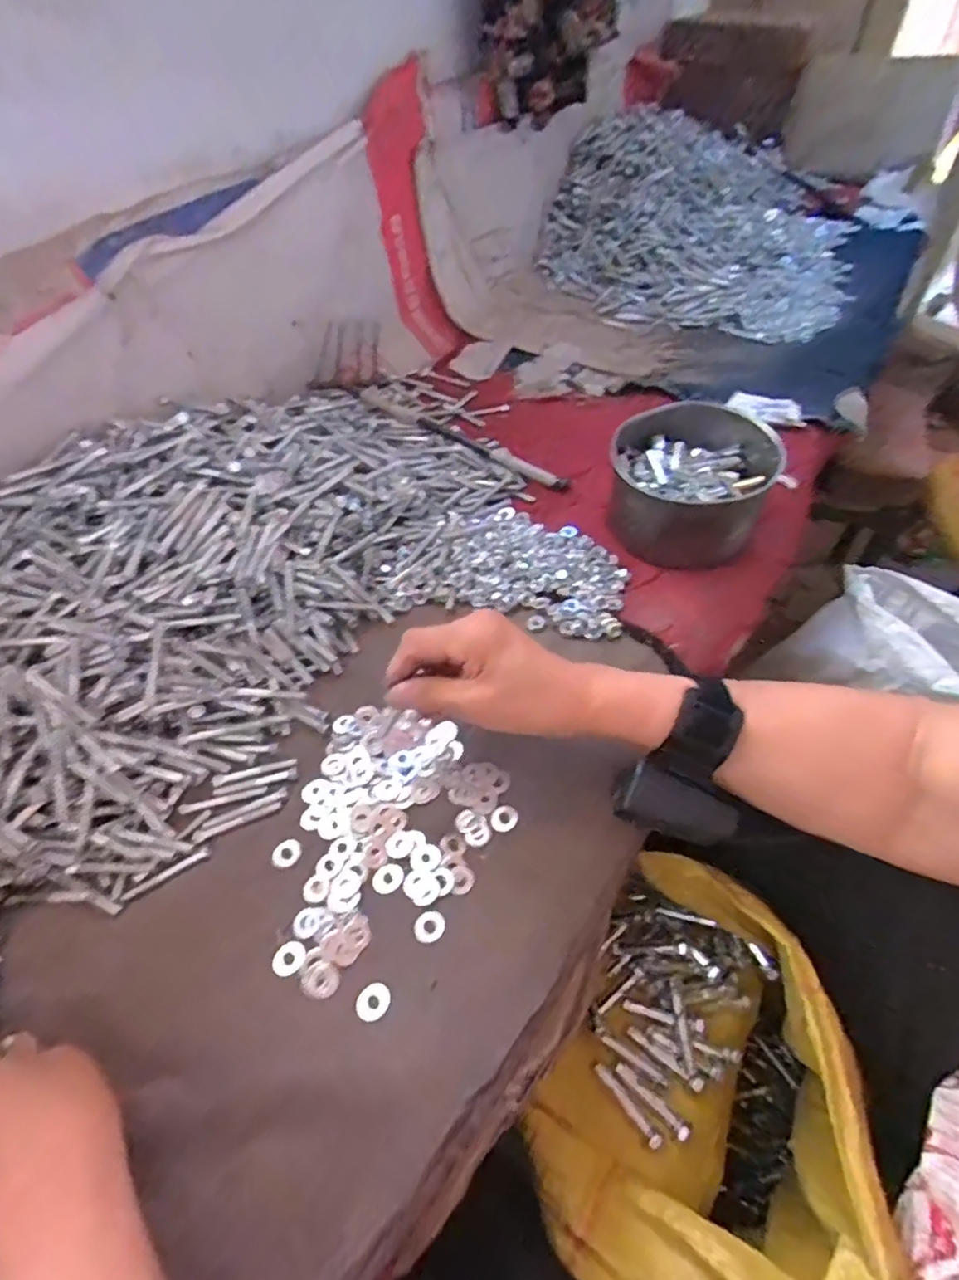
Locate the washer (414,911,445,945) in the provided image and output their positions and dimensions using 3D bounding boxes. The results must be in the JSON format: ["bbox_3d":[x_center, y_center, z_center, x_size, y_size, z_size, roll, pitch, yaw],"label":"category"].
[{"bbox_3d":[-0.030,0.173,0.359,0.017,0.004,0.019,26,59,23],"label":"washer"}]

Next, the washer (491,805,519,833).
[{"bbox_3d":[0.017,0.120,0.403,0.016,0.004,0.019,30,60,25],"label":"washer"}]

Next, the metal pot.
[{"bbox_3d":[0.186,-0.138,0.542,0.138,0.076,0.156,23,58,21],"label":"metal pot"}]

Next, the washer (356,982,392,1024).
[{"bbox_3d":[-0.060,0.203,0.335,0.017,0.004,0.019,31,61,25],"label":"washer"}]

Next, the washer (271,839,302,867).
[{"bbox_3d":[-0.126,0.138,0.389,0.017,0.004,0.018,-1,52,2],"label":"washer"}]

